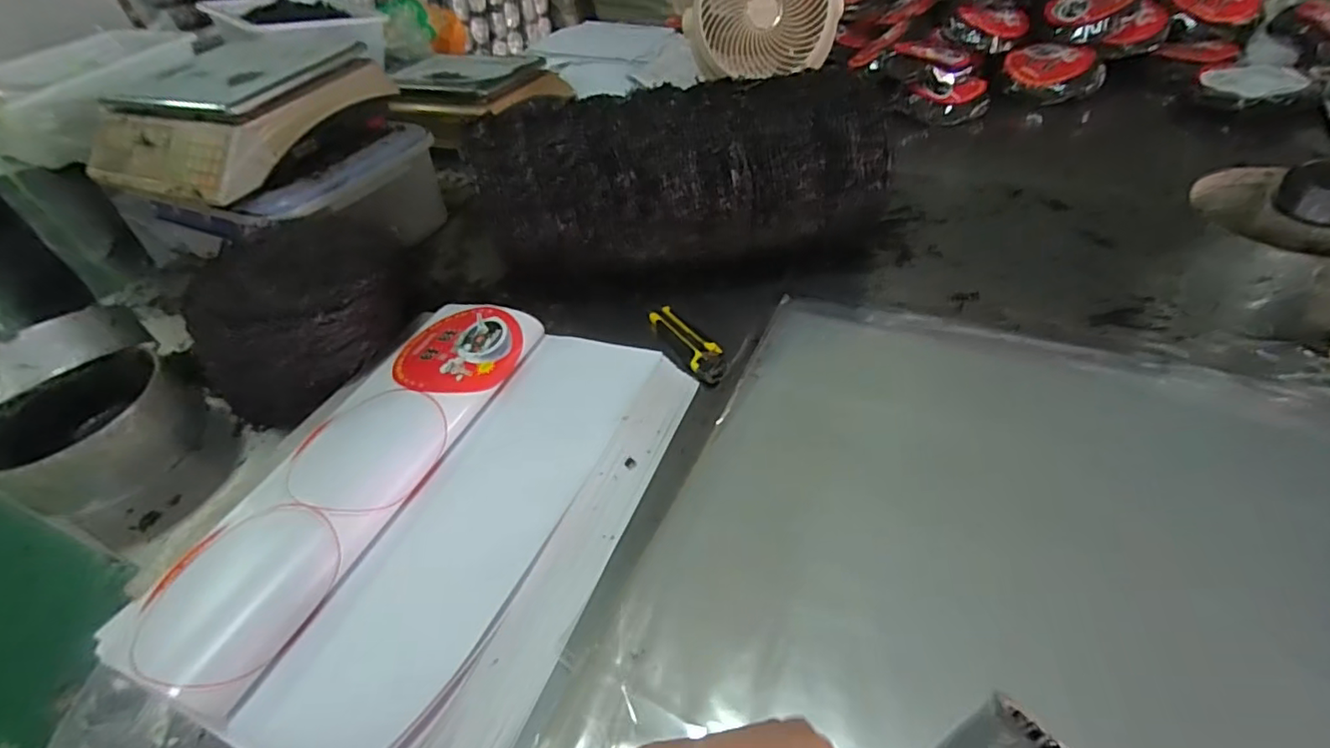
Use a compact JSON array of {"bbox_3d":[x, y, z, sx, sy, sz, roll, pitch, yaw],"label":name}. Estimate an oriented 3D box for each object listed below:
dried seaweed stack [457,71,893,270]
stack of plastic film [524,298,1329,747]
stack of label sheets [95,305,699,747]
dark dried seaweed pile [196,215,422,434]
[{"bbox_3d":[0.021,-0.235,0.697,0.476,0.161,0.132,-6,43,3],"label":"dried seaweed stack"},{"bbox_3d":[0.279,0.141,0.447,0.562,0.031,0.633,15,48,23],"label":"stack of plastic film"},{"bbox_3d":[-0.210,0.106,0.539,0.353,0.049,0.454,15,50,19],"label":"stack of label sheets"},{"bbox_3d":[-0.409,-0.075,0.671,0.225,0.133,0.207,-30,47,-21],"label":"dark dried seaweed pile"}]

